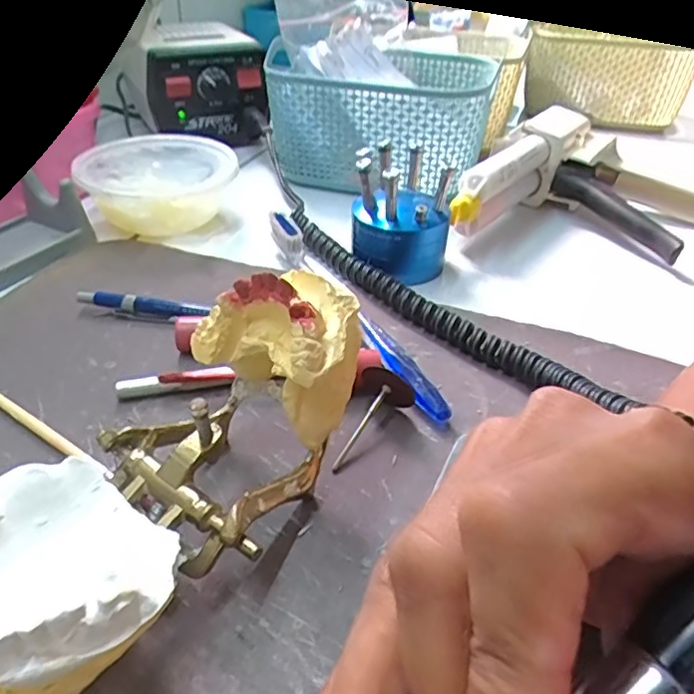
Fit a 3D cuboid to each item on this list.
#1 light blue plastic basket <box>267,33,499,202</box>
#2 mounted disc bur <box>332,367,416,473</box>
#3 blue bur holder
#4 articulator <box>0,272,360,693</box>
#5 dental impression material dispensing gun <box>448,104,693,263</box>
[{"bbox_3d":[0.024,-0.179,0.481,0.162,0.081,0.122,8,38,9],"label":"light blue plastic basket"},{"bbox_3d":[0.007,0.033,0.256,0.022,0.021,0.048,24,61,27],"label":"mounted disc bur"},{"bbox_3d":[0.033,-0.082,0.362,0.057,0.062,0.056,4,37,4],"label":"blue bur holder"},{"bbox_3d":[-0.056,0.038,0.192,0.064,0.077,0.145,24,42,27],"label":"articulator"},{"bbox_3d":[0.171,-0.105,0.424,0.156,0.067,0.193,23,42,26],"label":"dental impression material dispensing gun"}]

